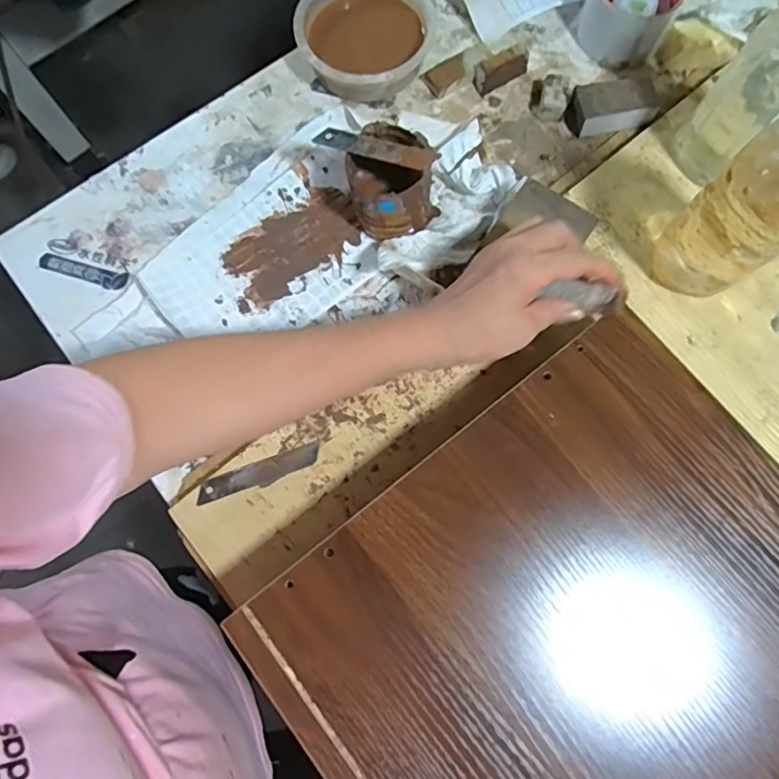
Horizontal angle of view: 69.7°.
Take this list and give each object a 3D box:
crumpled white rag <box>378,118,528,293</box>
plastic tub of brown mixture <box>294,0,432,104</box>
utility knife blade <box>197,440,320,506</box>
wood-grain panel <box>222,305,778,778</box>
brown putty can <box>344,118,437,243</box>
[{"bbox_3d":[0.055,-0.150,0.481,0.087,0.038,0.151,31,79,7],"label":"crumpled white rag"},{"bbox_3d":[-0.025,-0.334,0.525,0.119,0.034,0.115,0,77,0],"label":"plastic tub of brown mixture"},{"bbox_3d":[-0.101,0.065,0.434,0.097,0.004,0.017,-20,78,-5],"label":"utility knife blade"},{"bbox_3d":[0.326,0.396,0.298,0.349,0.026,0.923,-38,79,-8],"label":"wood-grain panel"},{"bbox_3d":[0.002,-0.169,0.465,0.072,0.076,0.066,0,77,0],"label":"brown putty can"}]

